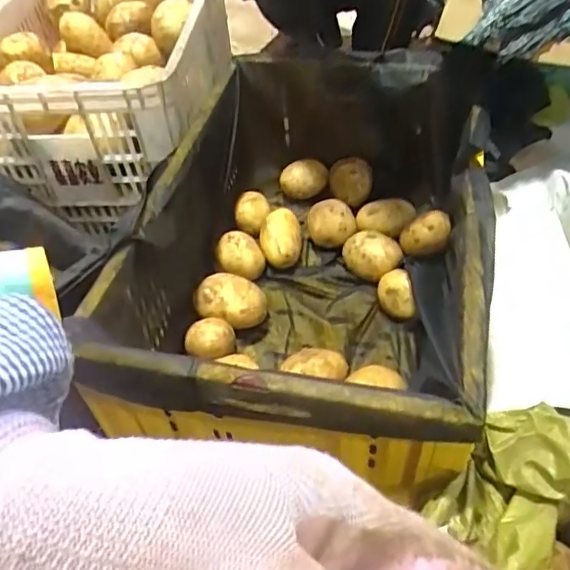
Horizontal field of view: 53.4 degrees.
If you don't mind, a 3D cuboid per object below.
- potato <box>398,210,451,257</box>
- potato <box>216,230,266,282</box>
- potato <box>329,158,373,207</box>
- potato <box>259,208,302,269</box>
[{"bbox_3d":[0.202,-0.074,0.818,0.068,0.048,0.043,-7,47,-1],"label":"potato"},{"bbox_3d":[-0.069,-0.047,0.865,0.069,0.052,0.065,-12,47,-5],"label":"potato"},{"bbox_3d":[0.112,-0.179,0.968,0.071,0.049,0.074,-1,47,5],"label":"potato"},{"bbox_3d":[-0.006,-0.072,0.892,0.061,0.043,0.105,-5,47,2],"label":"potato"}]

